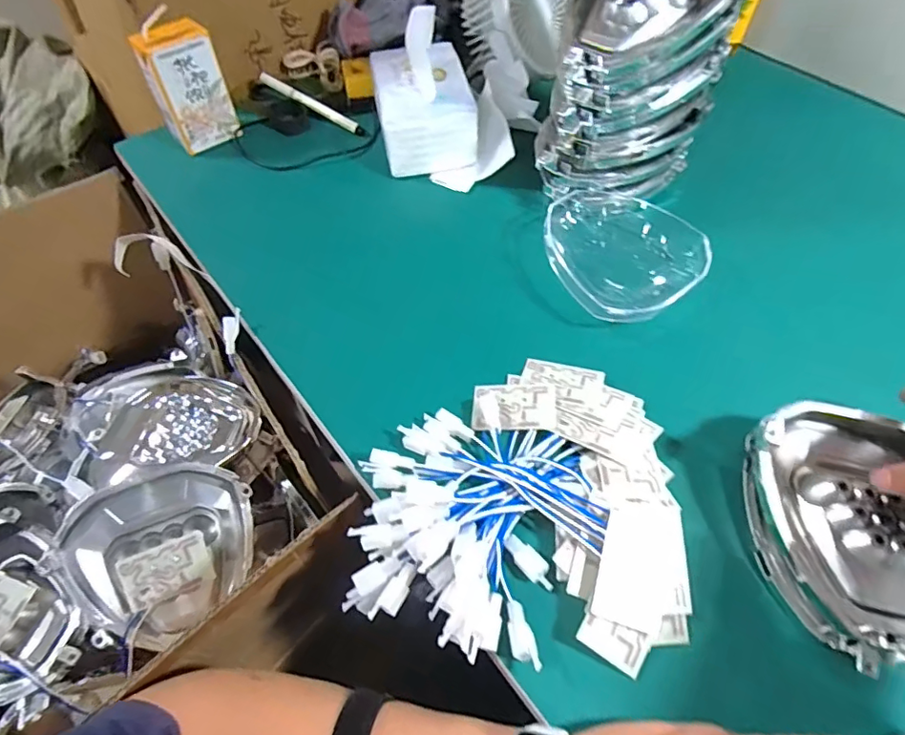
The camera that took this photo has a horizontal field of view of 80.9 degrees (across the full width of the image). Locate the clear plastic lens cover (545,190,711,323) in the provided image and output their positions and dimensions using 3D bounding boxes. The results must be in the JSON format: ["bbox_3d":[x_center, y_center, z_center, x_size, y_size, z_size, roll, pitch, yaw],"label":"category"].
[{"bbox_3d":[0.149,-0.102,0.466,0.132,0.040,0.143,-19,57,-12],"label":"clear plastic lens cover"}]

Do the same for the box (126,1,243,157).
[{"bbox_3d":[-0.273,-0.288,0.551,0.070,0.110,0.041,-32,60,-20],"label":"box"}]

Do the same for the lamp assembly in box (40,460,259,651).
[{"bbox_3d":[-0.226,0.133,0.414,0.136,0.050,0.110,-39,82,-25],"label":"lamp assembly in box"}]

